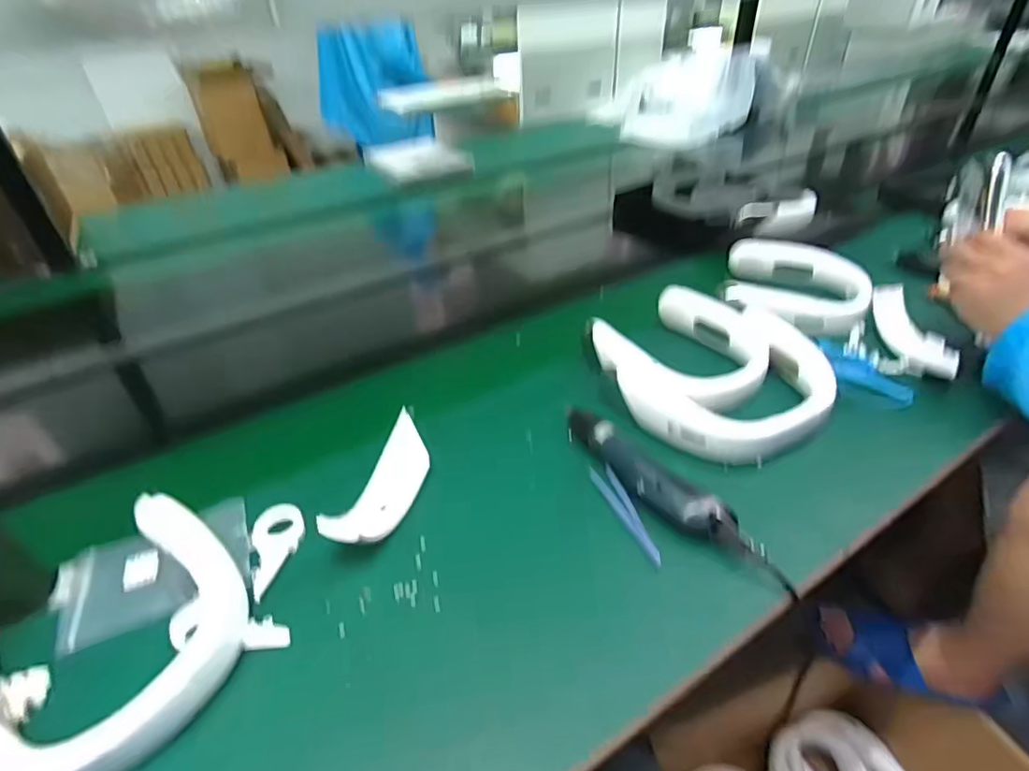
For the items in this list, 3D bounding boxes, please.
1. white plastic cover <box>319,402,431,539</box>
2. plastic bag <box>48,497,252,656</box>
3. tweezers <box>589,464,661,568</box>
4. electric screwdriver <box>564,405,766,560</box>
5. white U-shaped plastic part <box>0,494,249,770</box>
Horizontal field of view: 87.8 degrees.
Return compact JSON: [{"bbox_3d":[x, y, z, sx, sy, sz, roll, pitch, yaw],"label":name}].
[{"bbox_3d":[-0.124,0.093,0.533,0.053,0.050,0.183,6,38,11],"label":"white plastic cover"},{"bbox_3d":[-0.327,0.167,0.487,0.159,0.015,0.101,-18,39,-19],"label":"plastic bag"},{"bbox_3d":[0.105,0.119,0.511,0.020,0.009,0.119,-12,38,-12],"label":"tweezers"},{"bbox_3d":[0.128,0.089,0.532,0.041,0.033,0.231,-26,43,-28],"label":"electric screwdriver"},{"bbox_3d":[-0.318,0.196,0.408,0.193,0.051,0.200,-2,37,1],"label":"white U-shaped plastic part"}]

